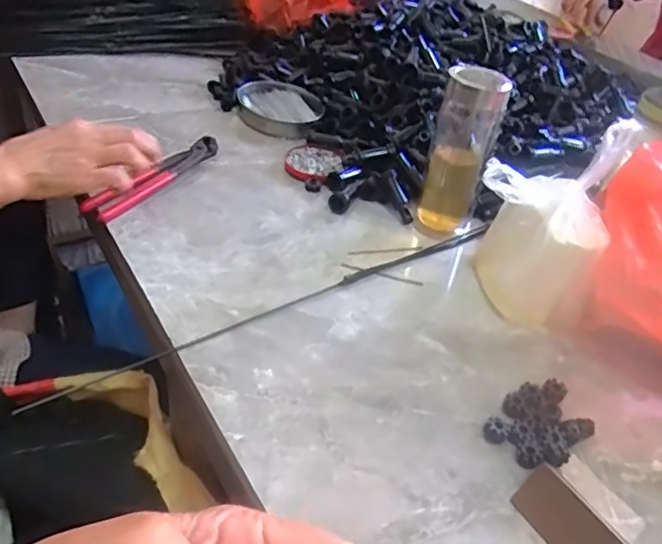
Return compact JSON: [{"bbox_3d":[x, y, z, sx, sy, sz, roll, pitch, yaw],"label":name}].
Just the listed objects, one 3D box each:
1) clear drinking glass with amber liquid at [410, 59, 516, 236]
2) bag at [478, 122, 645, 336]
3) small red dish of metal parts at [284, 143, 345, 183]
[{"bbox_3d":[0.138,-0.128,0.664,0.065,0.171,0.070,14,39,7],"label":"clear drinking glass with amber liquid"},{"bbox_3d":[0.200,-0.045,0.578,0.113,0.159,0.099,27,42,22],"label":"bag"},{"bbox_3d":[-0.022,-0.139,0.781,0.071,0.014,0.075,5,39,-4],"label":"small red dish of metal parts"}]

